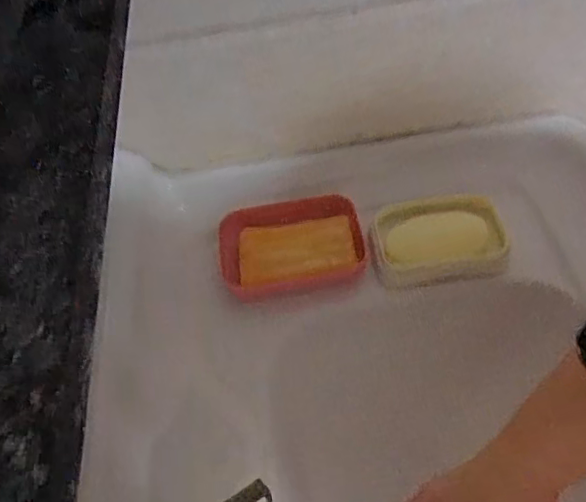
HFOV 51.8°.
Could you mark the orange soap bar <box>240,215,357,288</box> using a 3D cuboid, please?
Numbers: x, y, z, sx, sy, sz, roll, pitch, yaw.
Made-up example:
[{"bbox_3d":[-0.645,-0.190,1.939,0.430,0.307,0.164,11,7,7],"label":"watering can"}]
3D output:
[{"bbox_3d":[0.003,-0.001,0.541,0.101,0.017,0.054,-12,49,-2],"label":"orange soap bar"}]

